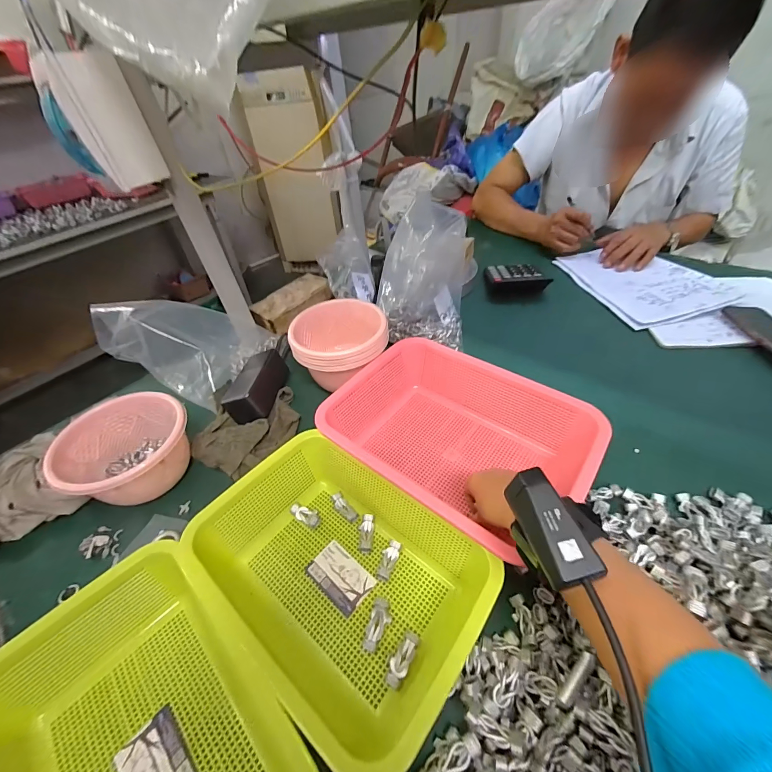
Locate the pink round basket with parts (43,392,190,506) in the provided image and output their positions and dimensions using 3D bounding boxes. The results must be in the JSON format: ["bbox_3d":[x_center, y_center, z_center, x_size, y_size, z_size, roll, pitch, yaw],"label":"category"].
[{"bbox_3d":[-0.327,0.085,0.449,0.137,0.079,0.129,-4,44,4],"label":"pink round basket with parts"}]

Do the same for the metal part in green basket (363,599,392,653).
[{"bbox_3d":[-0.007,0.226,0.325,0.018,0.009,0.042,11,47,18],"label":"metal part in green basket"}]

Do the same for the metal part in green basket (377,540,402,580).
[{"bbox_3d":[0.003,0.188,0.372,0.017,0.007,0.039,12,47,19],"label":"metal part in green basket"}]

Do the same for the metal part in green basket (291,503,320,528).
[{"bbox_3d":[-0.097,0.155,0.416,0.040,0.006,0.018,19,50,25],"label":"metal part in green basket"}]

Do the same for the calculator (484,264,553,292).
[{"bbox_3d":[0.290,-0.243,0.762,0.132,0.023,0.103,5,45,13],"label":"calculator"}]

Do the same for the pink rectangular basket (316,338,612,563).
[{"bbox_3d":[0.088,0.064,0.444,0.298,0.088,0.218,28,55,28],"label":"pink rectangular basket"}]

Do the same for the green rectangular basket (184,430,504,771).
[{"bbox_3d":[-0.042,0.173,0.345,0.263,0.083,0.192,28,54,31],"label":"green rectangular basket"}]

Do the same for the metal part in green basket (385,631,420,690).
[{"bbox_3d":[0.015,0.243,0.306,0.015,0.011,0.043,17,49,24],"label":"metal part in green basket"}]

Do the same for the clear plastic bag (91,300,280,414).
[{"bbox_3d":[-0.351,-0.096,0.592,0.245,0.166,0.191,8,46,16],"label":"clear plastic bag"}]

